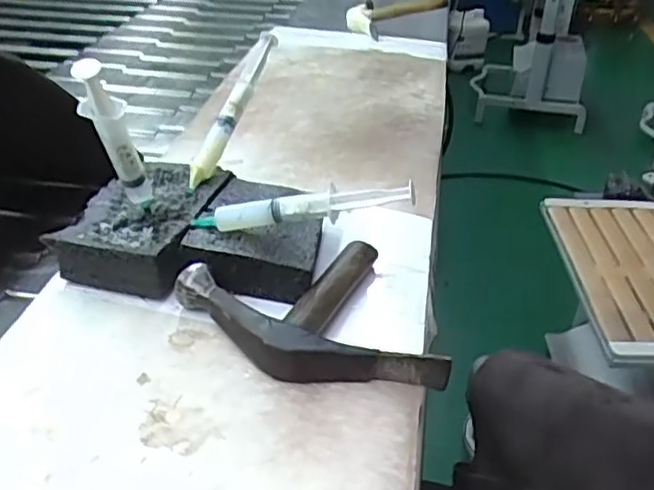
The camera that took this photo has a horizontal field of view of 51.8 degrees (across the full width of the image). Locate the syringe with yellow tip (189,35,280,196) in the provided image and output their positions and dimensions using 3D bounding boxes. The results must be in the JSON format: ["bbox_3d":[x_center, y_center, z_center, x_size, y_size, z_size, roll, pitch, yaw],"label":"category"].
[{"bbox_3d":[-0.072,-0.108,0.519,0.018,0.013,0.150,15,66,17],"label":"syringe with yellow tip"}]

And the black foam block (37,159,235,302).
[{"bbox_3d":[-0.124,-0.017,0.479,0.085,0.033,0.129,12,34,13],"label":"black foam block"}]

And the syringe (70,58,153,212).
[{"bbox_3d":[-0.127,-0.061,0.417,0.023,0.125,0.019,13,55,15],"label":"syringe"}]

